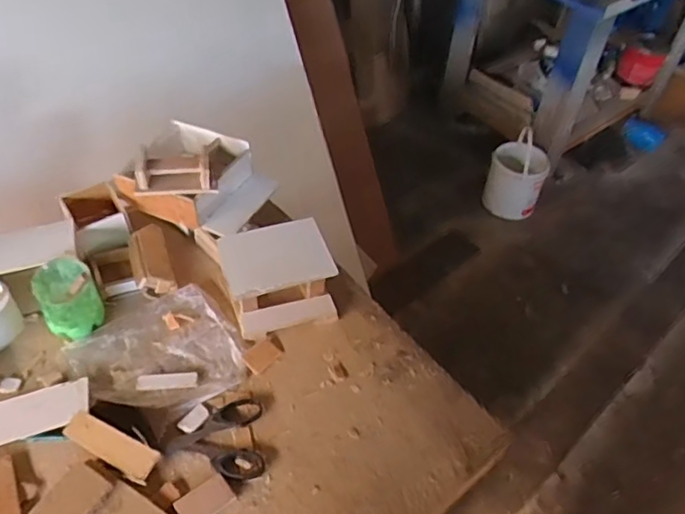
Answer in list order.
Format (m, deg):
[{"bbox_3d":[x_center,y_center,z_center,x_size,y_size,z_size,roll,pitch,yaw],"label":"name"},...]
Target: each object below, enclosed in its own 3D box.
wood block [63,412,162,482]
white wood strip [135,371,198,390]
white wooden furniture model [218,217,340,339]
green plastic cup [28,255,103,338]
[{"bbox_3d":[-0.219,0.178,0.549,0.093,0.004,0.029,26,61,8],"label":"wood block"},{"bbox_3d":[-0.186,0.132,0.616,0.063,0.006,0.017,-1,65,-6],"label":"white wood strip"},{"bbox_3d":[-0.076,0.020,0.681,0.119,0.082,0.106,-12,49,-15],"label":"white wooden furniture model"},{"bbox_3d":[-0.303,0.044,0.638,0.060,0.081,0.074,-23,53,-24],"label":"green plastic cup"}]

